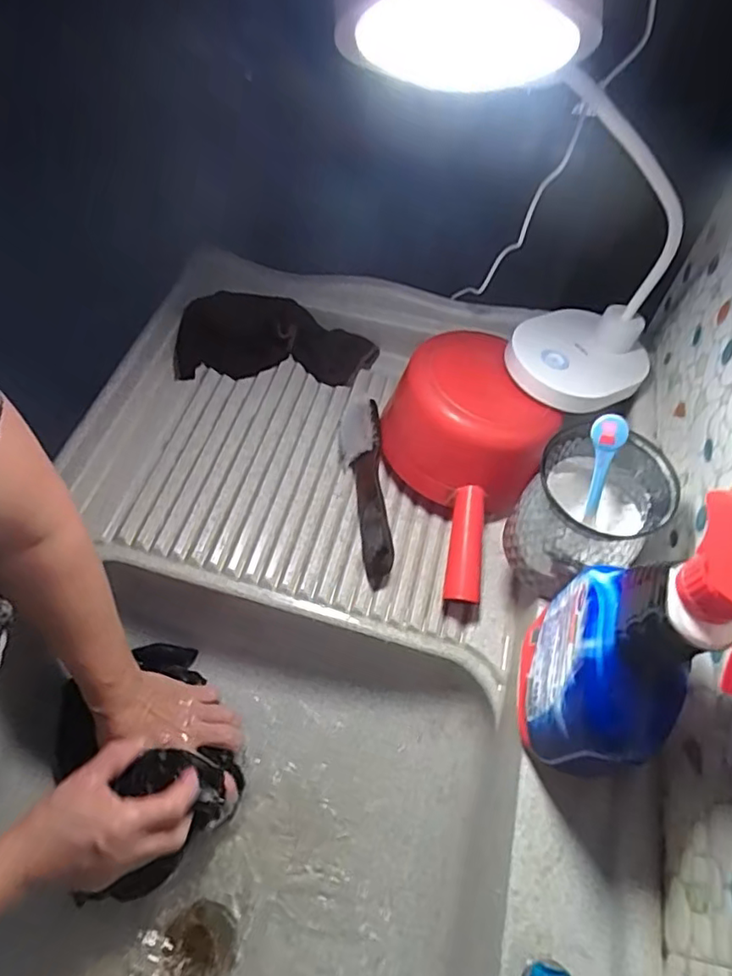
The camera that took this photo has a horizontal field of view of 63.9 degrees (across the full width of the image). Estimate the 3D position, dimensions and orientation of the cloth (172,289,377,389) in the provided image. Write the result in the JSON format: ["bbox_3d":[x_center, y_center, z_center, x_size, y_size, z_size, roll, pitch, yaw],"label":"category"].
[{"bbox_3d":[-0.105,-0.176,0.693,0.224,0.018,0.105,1,82,-7],"label":"cloth"}]

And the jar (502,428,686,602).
[{"bbox_3d":[0.179,0.023,0.484,0.094,0.107,0.101,1,57,-2],"label":"jar"}]

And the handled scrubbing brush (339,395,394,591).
[{"bbox_3d":[-0.002,-0.001,0.604,0.041,0.047,0.196,-3,57,-4],"label":"handled scrubbing brush"}]

